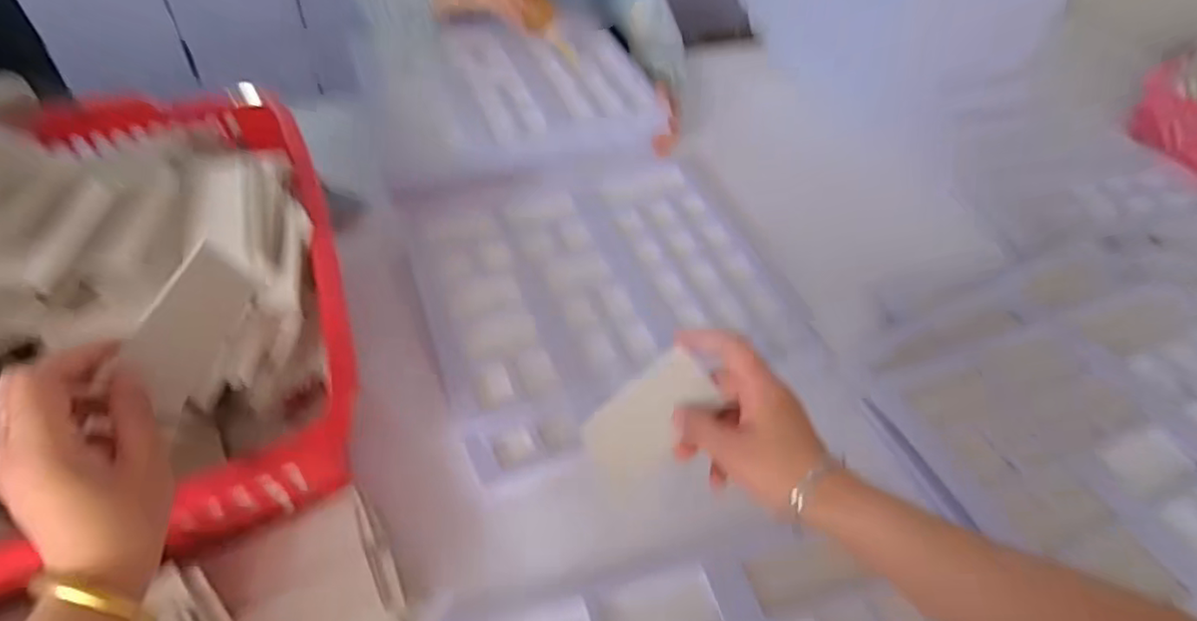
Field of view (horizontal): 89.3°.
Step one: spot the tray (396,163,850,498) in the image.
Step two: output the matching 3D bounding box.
[{"bbox_3d":[0.008,-0.040,0.762,0.439,0.031,0.416,-14,53,-15],"label":"tray"}]

